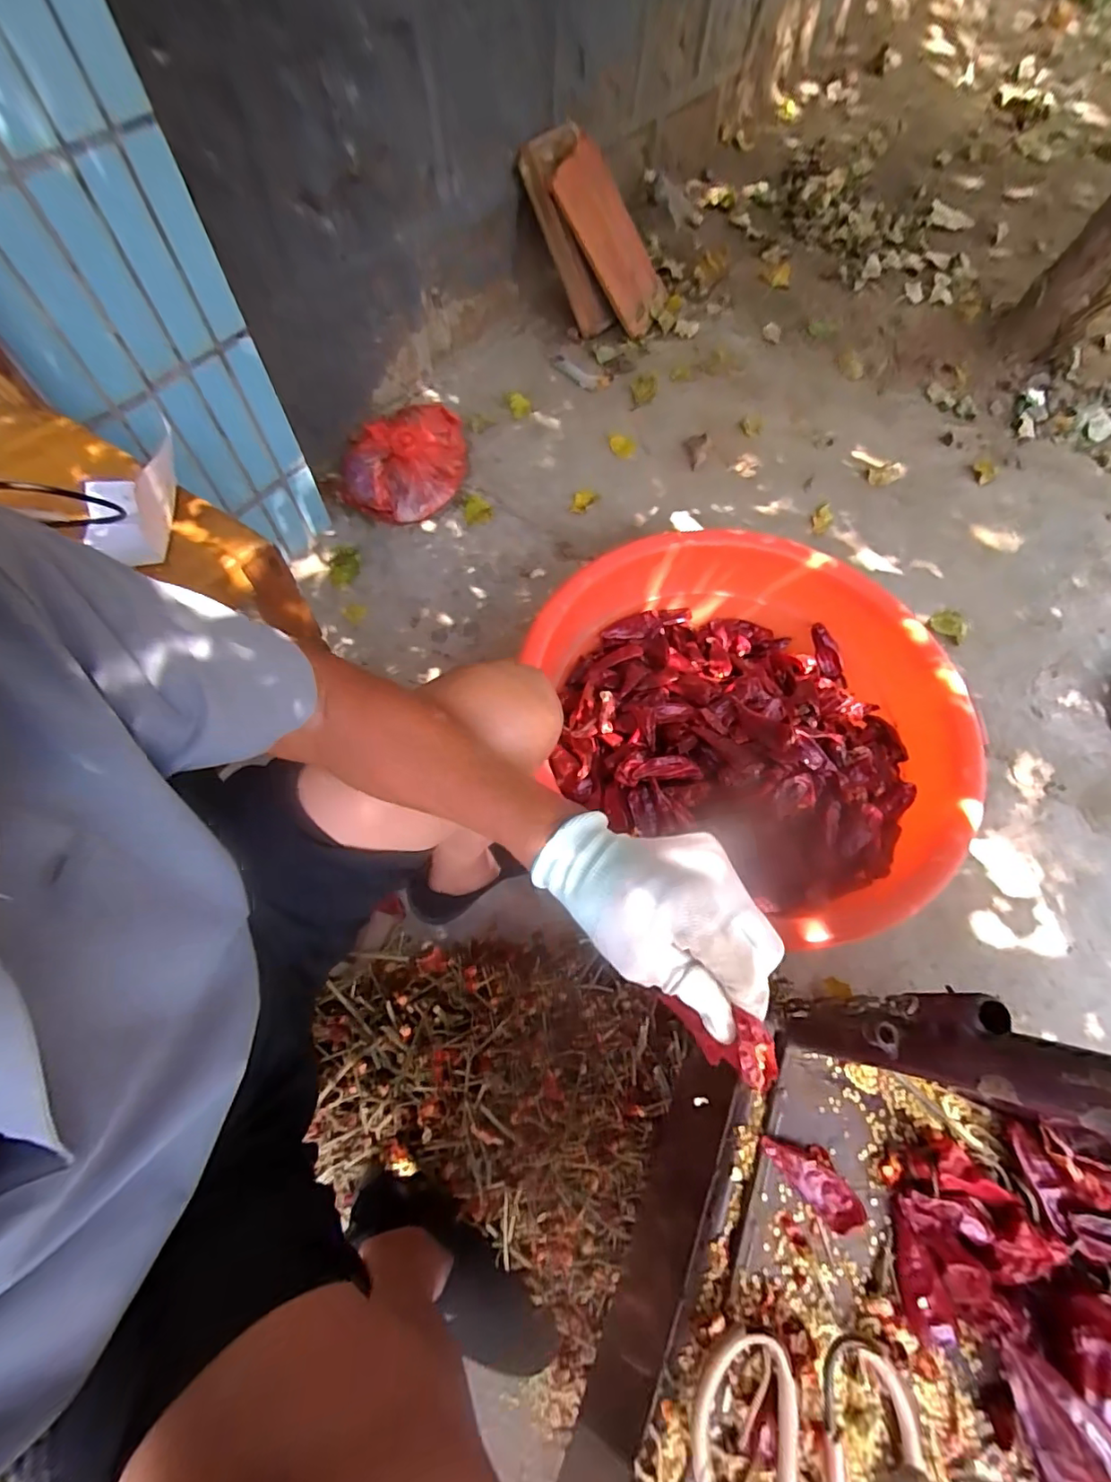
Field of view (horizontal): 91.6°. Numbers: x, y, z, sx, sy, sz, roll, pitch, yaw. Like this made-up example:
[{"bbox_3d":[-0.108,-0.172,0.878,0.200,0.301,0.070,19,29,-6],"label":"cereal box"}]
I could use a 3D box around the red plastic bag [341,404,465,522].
[{"bbox_3d":[-0.303,-0.587,1.106,0.205,0.106,0.266,28,67,11],"label":"red plastic bag"}]

